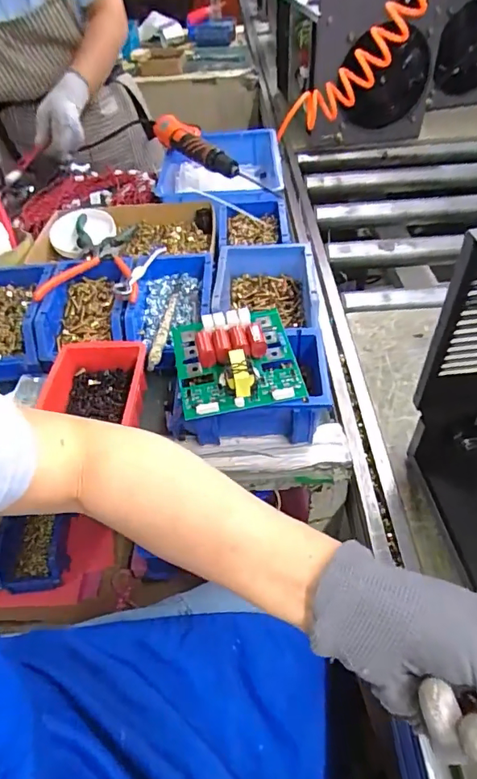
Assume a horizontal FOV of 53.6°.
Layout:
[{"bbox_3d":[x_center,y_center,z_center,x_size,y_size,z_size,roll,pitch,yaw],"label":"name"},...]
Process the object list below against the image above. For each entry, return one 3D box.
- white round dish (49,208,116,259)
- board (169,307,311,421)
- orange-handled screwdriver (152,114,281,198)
[{"bbox_3d":[-0.240,-0.243,0.735,0.111,0.024,0.095,34,57,30],"label":"white round dish"},{"bbox_3d":[-0.004,-0.036,0.461,0.114,0.039,0.115,-10,47,-5],"label":"board"},{"bbox_3d":[-0.046,-0.409,0.806,0.046,0.053,0.322,-31,52,-23],"label":"orange-handled screwdriver"}]

